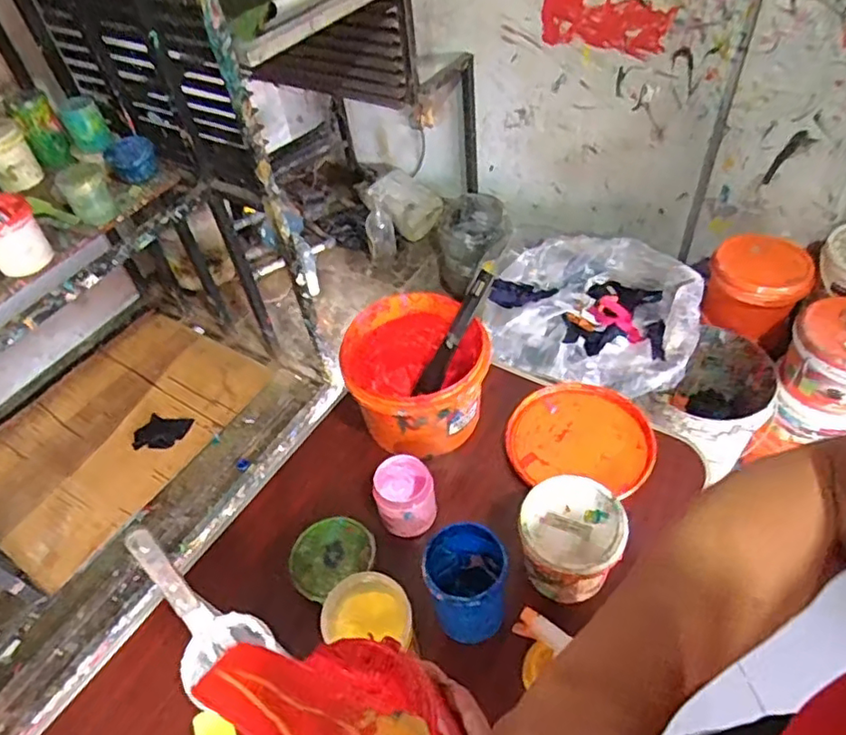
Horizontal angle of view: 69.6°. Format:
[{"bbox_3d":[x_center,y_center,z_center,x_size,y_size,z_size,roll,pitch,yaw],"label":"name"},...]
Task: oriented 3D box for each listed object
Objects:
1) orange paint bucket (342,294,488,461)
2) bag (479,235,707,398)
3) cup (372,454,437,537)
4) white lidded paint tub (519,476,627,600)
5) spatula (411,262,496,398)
[{"bbox_3d":[-0.009,0.019,0.998,0.217,0.173,0.225,-3,48,4],"label":"orange paint bucket"},{"bbox_3d":[0.430,-0.153,1.568,0.535,0.230,0.352,26,56,27],"label":"bag"},{"bbox_3d":[-0.026,0.189,0.891,0.084,0.082,0.086,-3,48,4],"label":"cup"},{"bbox_3d":[0.187,0.223,0.790,0.121,0.115,0.123,3,49,9],"label":"white lidded paint tub"},{"bbox_3d":[0.051,-0.055,0.969,0.027,0.241,0.035,37,20,28],"label":"spatula"}]

